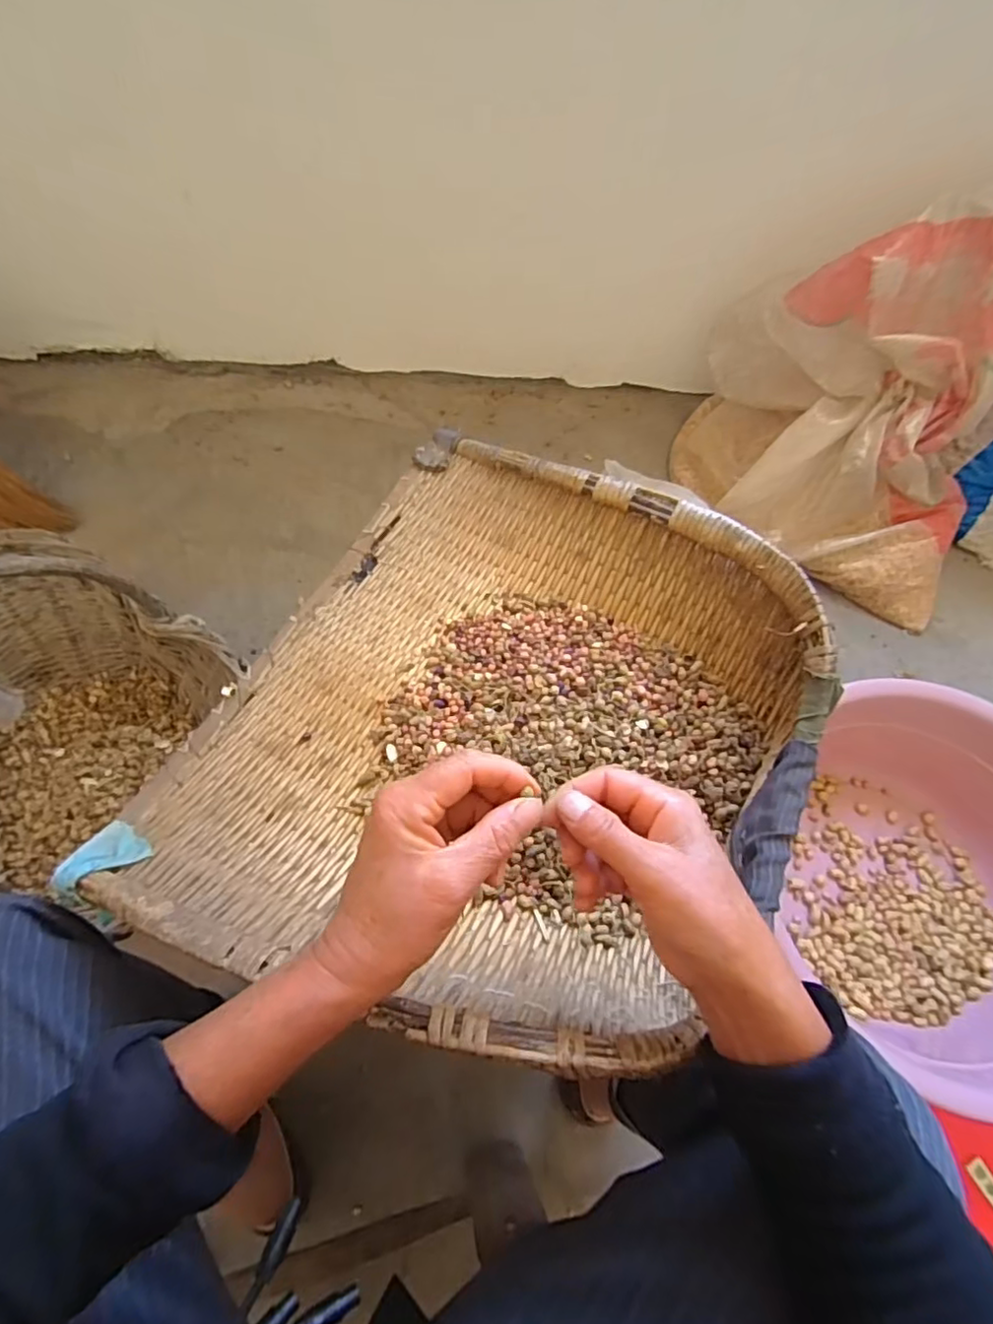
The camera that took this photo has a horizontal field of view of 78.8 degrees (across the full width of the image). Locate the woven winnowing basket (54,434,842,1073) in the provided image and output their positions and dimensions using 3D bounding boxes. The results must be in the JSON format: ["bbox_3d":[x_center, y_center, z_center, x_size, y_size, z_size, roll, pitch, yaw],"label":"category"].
[{"bbox_3d":[0.004,0.031,0.486,0.443,0.141,0.504,27,64,10],"label":"woven winnowing basket"}]

